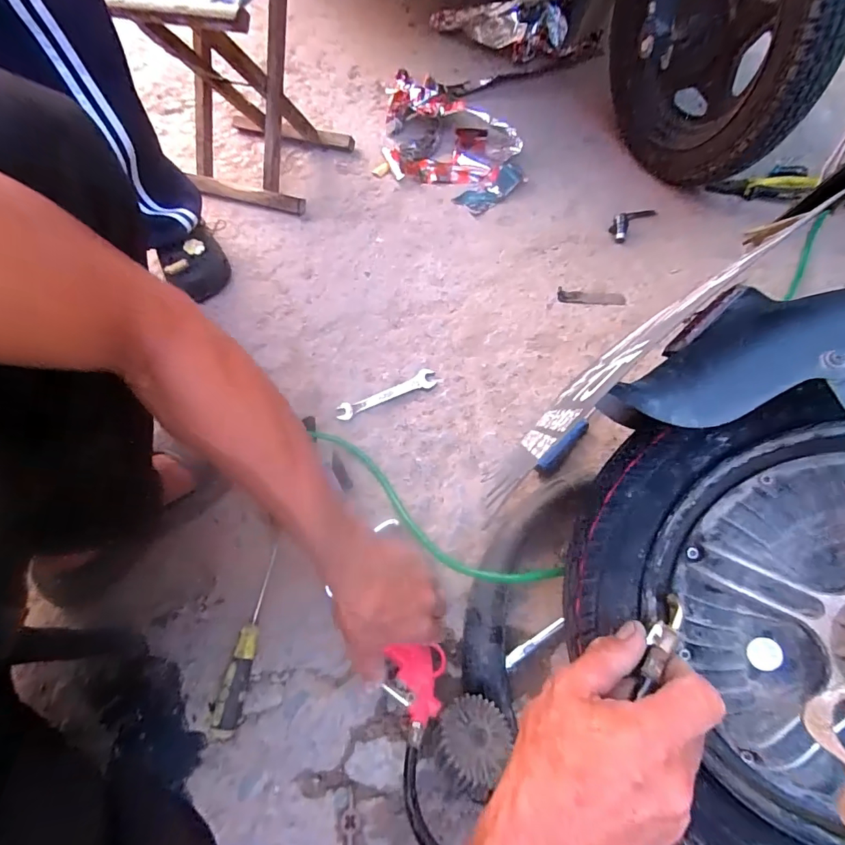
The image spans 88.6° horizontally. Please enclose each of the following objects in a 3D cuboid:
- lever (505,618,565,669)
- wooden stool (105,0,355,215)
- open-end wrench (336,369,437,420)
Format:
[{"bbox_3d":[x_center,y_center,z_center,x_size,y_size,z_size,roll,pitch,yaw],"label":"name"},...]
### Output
[{"bbox_3d":[0.121,0.239,0.473,0.088,0.012,0.012,-32,64,-13],"label":"lever"},{"bbox_3d":[-0.334,-0.608,0.782,0.297,0.300,0.254,16,64,12],"label":"wooden stool"},{"bbox_3d":[-0.052,-0.043,0.638,0.153,0.010,0.030,-23,63,-8],"label":"open-end wrench"}]

